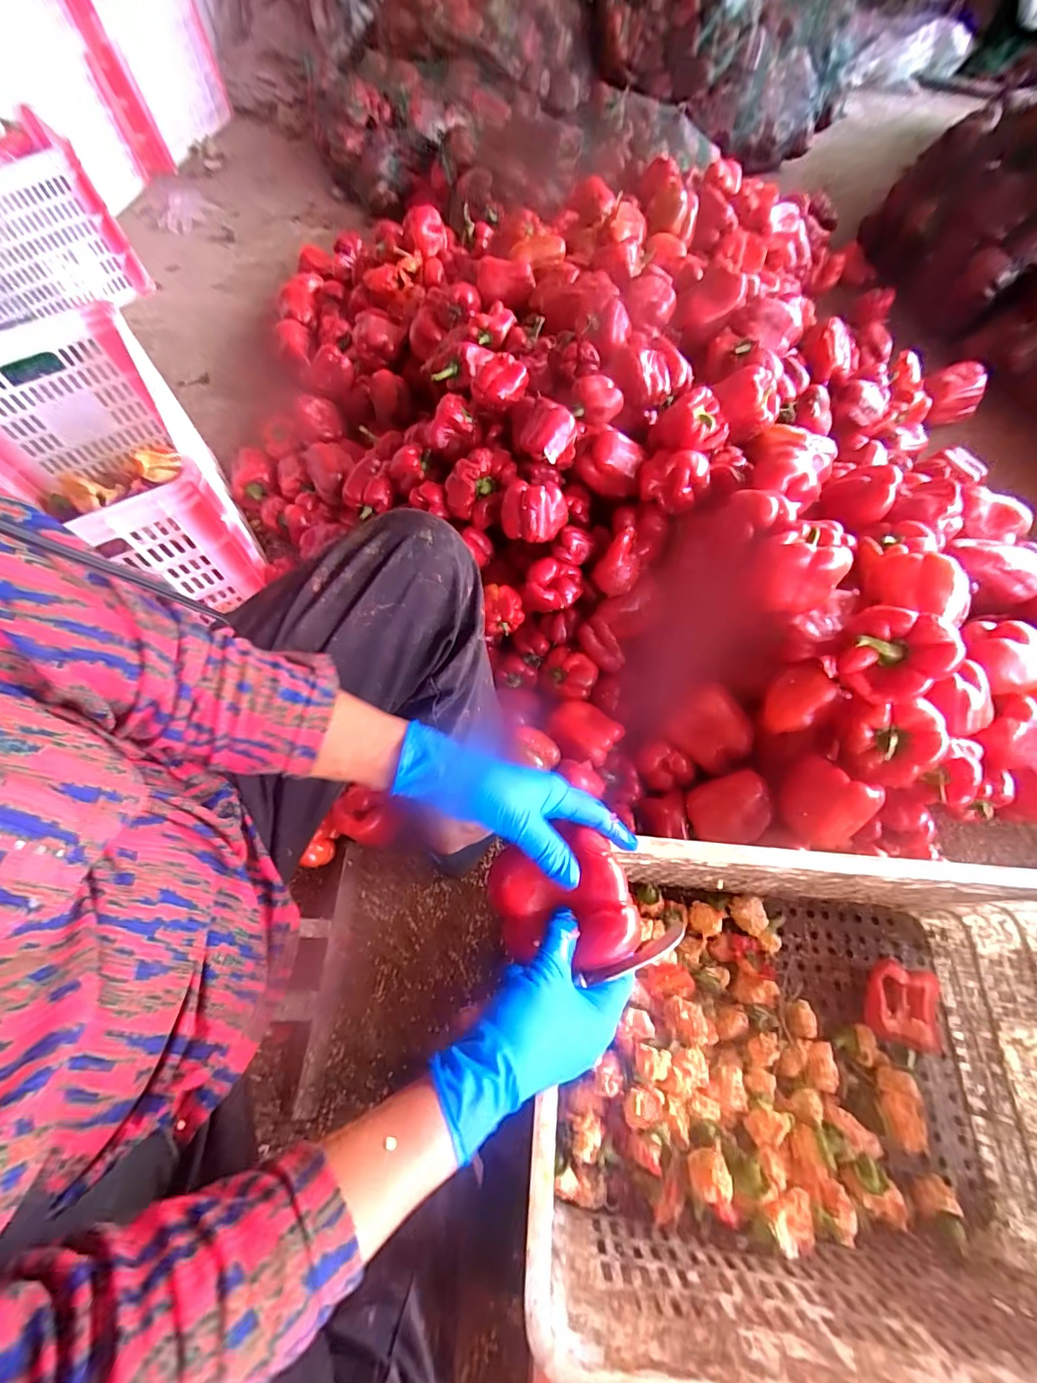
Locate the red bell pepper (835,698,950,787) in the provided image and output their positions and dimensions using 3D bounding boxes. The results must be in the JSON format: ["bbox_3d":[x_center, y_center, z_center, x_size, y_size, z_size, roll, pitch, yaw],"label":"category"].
[{"bbox_3d":[0.428,0.057,0.568,0.088,0.073,0.087,4,65,4],"label":"red bell pepper"}]

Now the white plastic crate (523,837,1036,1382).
[{"bbox_3d":[0.283,0.366,0.500,0.515,0.272,0.345,3,65,3],"label":"white plastic crate"}]

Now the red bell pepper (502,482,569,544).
[{"bbox_3d":[0.022,-0.259,0.700,0.092,0.068,0.066,-1,64,1],"label":"red bell pepper"}]

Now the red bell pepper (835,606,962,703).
[{"bbox_3d":[0.411,-0.041,0.536,0.094,0.080,0.086,13,65,8],"label":"red bell pepper"}]

